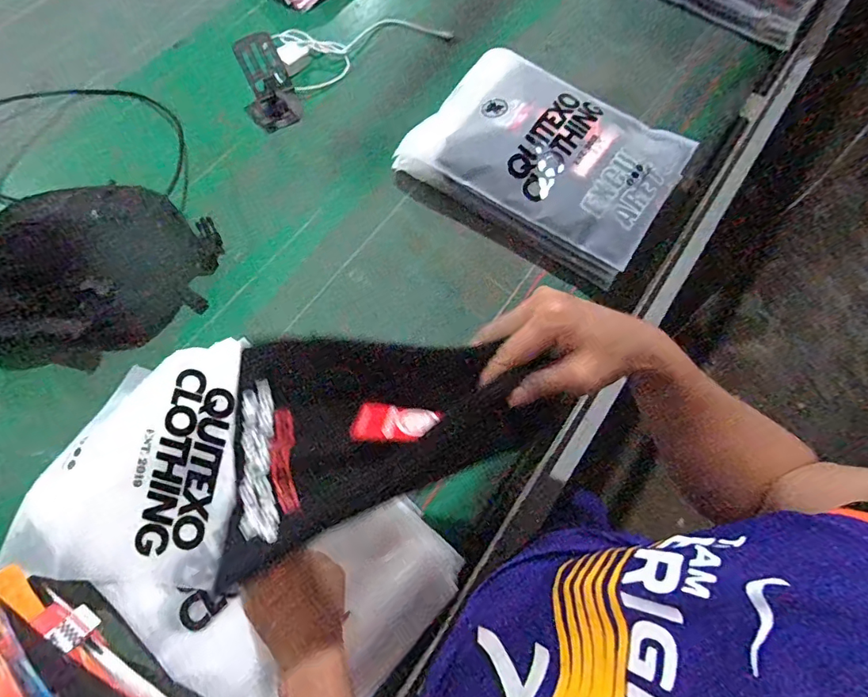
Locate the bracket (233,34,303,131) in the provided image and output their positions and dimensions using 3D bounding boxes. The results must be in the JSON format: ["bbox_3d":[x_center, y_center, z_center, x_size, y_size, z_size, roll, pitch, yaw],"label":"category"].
[{"bbox_3d":[-0.251,-0.396,0.717,0.078,0.107,0.075,-29,73,-11],"label":"bracket"}]

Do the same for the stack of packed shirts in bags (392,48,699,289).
[{"bbox_3d":[0.145,-0.263,0.678,0.351,0.107,0.249,35,73,11],"label":"stack of packed shirts in bags"}]

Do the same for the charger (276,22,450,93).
[{"bbox_3d":[-0.113,-0.510,0.800,0.291,0.028,0.097,-13,71,-6],"label":"charger"}]

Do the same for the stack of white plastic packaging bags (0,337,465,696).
[{"bbox_3d":[-0.204,0.192,0.505,0.399,0.072,0.300,35,73,11],"label":"stack of white plastic packaging bags"}]

